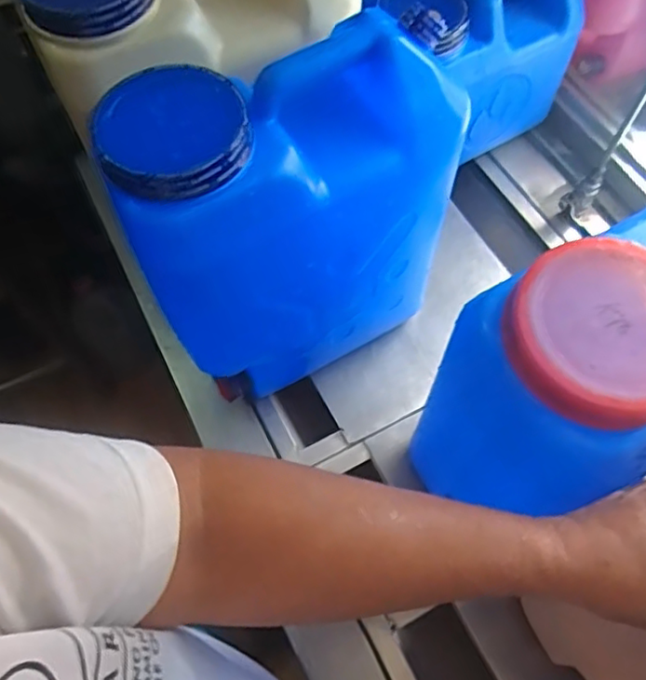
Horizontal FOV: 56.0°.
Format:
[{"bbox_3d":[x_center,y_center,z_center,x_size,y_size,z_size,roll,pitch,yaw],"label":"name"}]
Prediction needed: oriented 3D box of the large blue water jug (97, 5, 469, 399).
[{"bbox_3d":[-0.020,-0.104,0.618,0.314,0.339,0.140,-22,65,-9],"label":"large blue water jug"}]

